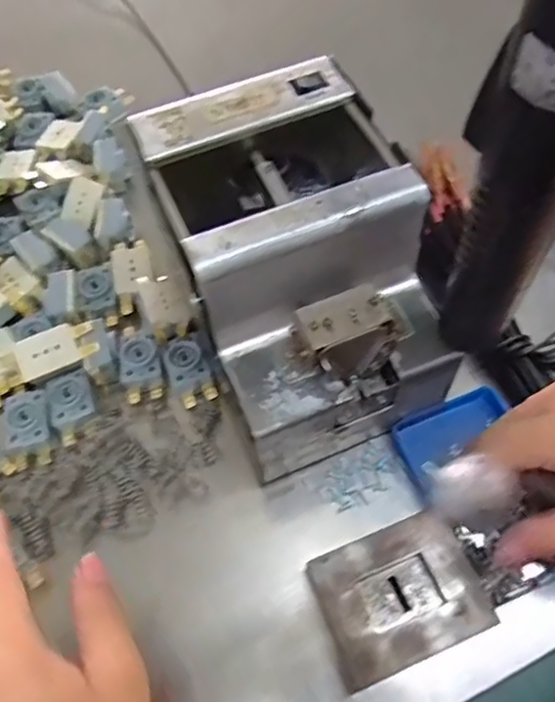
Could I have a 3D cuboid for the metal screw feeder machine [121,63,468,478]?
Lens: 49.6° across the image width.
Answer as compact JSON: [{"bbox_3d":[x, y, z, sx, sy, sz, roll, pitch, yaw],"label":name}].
[{"bbox_3d":[0.001,-0.043,0.345,0.145,0.132,0.181,-21,62,-9],"label":"metal screw feeder machine"}]

